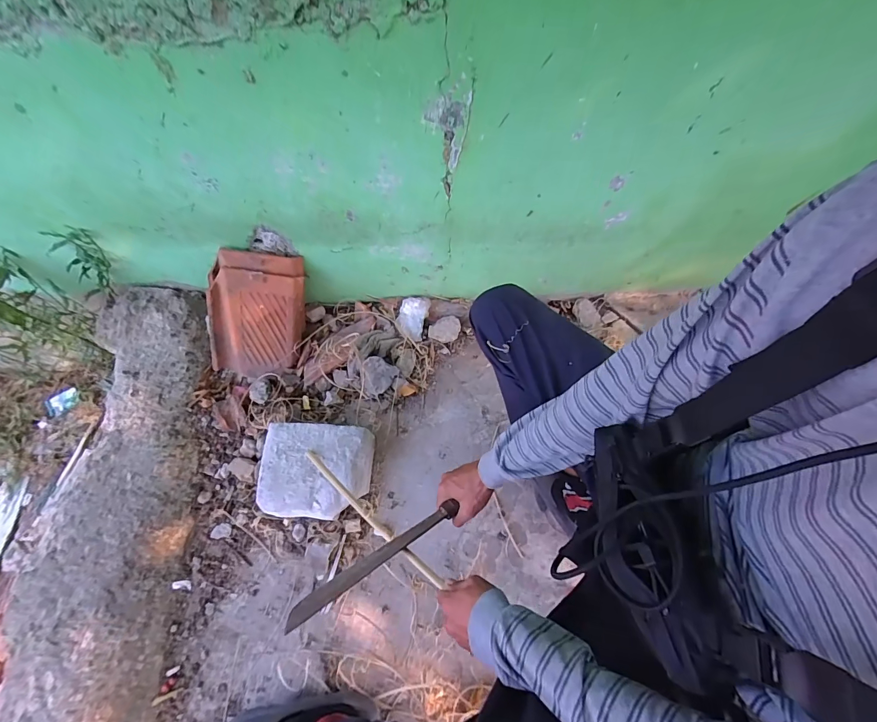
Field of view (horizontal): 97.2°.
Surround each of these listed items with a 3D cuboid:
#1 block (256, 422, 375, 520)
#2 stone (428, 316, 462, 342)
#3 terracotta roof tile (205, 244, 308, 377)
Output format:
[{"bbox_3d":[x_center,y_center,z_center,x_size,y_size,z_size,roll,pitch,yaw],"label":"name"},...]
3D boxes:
[{"bbox_3d":[-0.270,0.247,0.871,0.230,0.097,0.190,2,65,1],"label":"block"},{"bbox_3d":[0.018,-0.088,1.024,0.078,0.021,0.075,0,91,-8],"label":"stone"},{"bbox_3d":[-0.444,-0.106,0.941,0.221,0.323,0.051,7,31,-12],"label":"terracotta roof tile"}]

